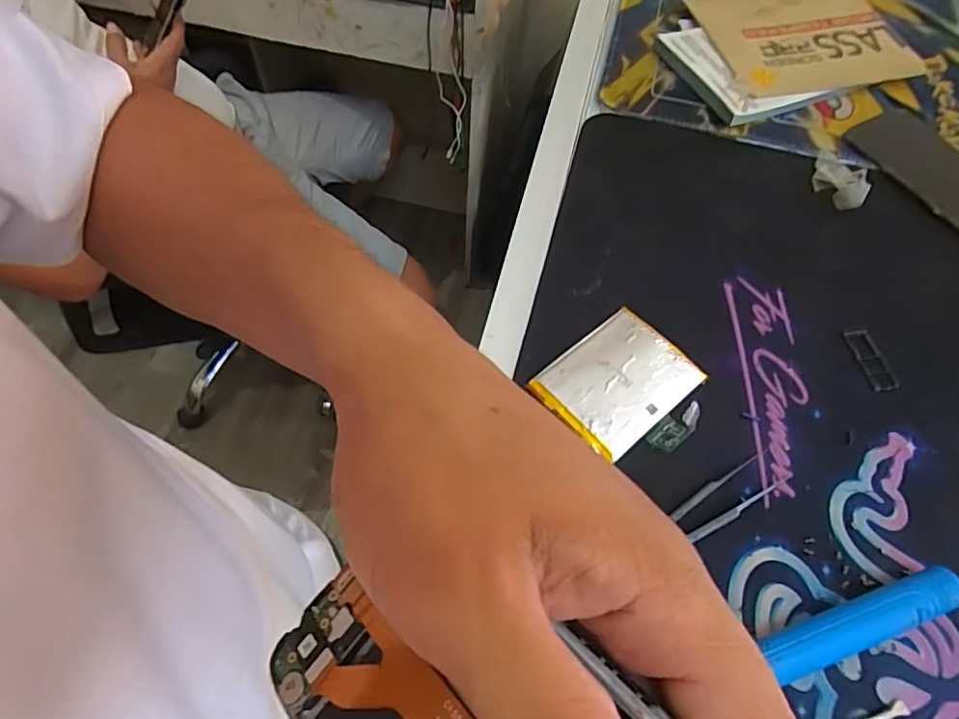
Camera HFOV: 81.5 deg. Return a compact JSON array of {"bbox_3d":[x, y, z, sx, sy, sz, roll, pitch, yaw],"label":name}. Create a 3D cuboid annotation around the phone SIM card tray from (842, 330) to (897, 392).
[{"bbox_3d":[0.230,0.000,0.326,0.016,0.004,0.039,-12,62,-9],"label":"phone SIM card tray"}]

